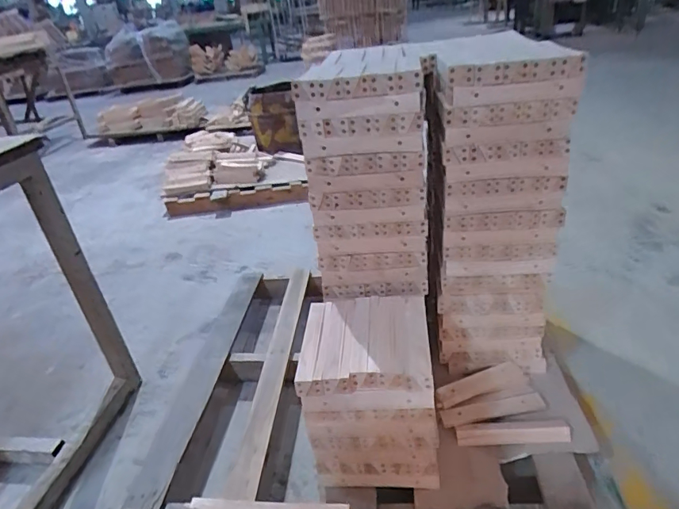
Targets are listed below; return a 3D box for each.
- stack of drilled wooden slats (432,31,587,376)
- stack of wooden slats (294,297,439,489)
[{"bbox_3d":[0.357,-0.077,1.053,0.251,0.758,0.238,2,30,15],"label":"stack of drilled wooden slats"},{"bbox_3d":[0.069,0.295,1.028,0.259,0.309,0.284,-3,29,7],"label":"stack of wooden slats"}]

